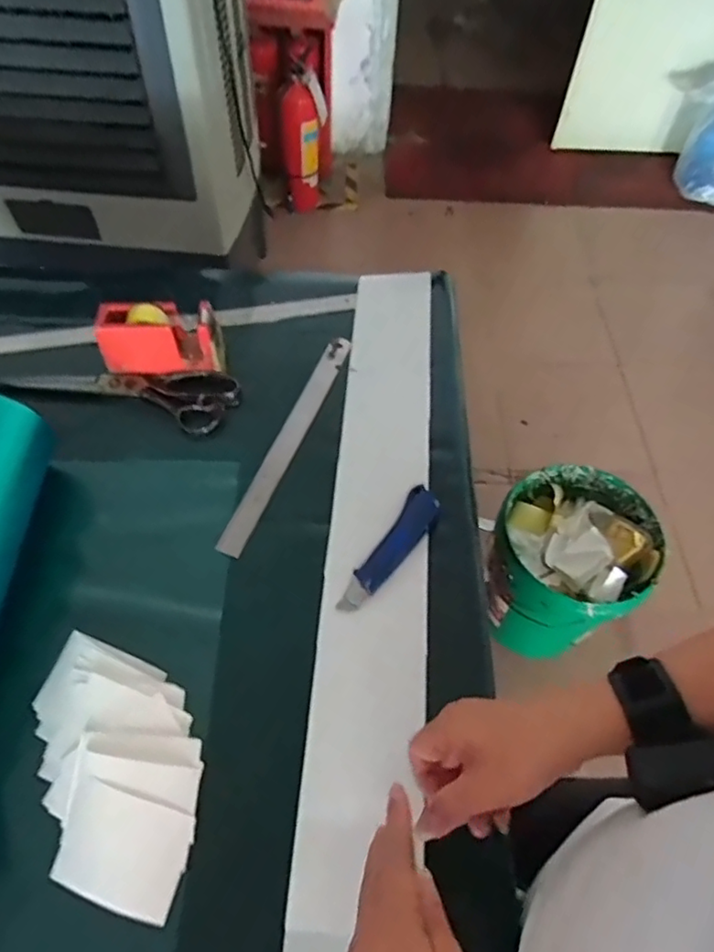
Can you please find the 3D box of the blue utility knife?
[{"bbox_3d":[0.034,0.073,0.606,0.034,0.012,0.150,29,62,20],"label":"blue utility knife"}]

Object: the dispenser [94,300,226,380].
[{"bbox_3d":[-0.229,-0.159,0.722,0.134,0.085,0.054,-2,57,-1],"label":"dispenser"}]

